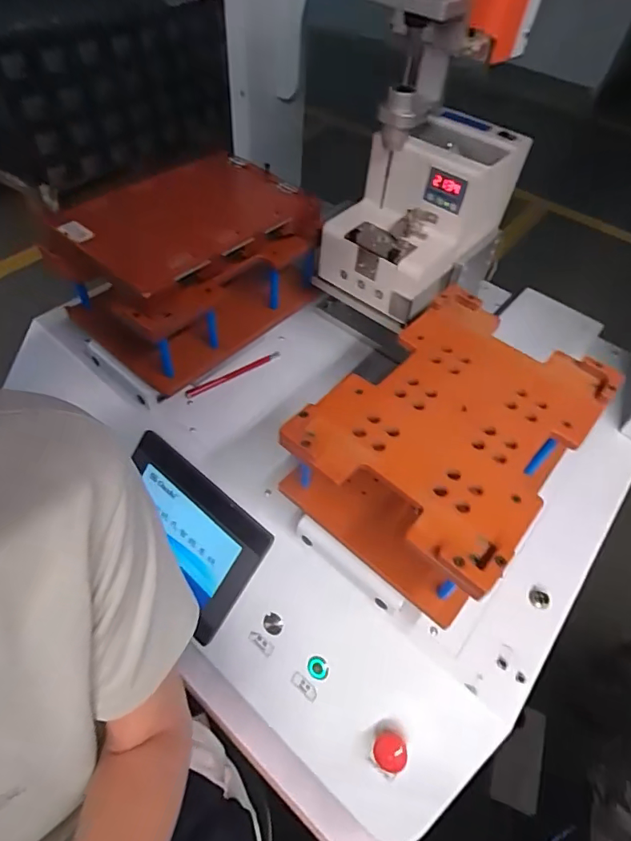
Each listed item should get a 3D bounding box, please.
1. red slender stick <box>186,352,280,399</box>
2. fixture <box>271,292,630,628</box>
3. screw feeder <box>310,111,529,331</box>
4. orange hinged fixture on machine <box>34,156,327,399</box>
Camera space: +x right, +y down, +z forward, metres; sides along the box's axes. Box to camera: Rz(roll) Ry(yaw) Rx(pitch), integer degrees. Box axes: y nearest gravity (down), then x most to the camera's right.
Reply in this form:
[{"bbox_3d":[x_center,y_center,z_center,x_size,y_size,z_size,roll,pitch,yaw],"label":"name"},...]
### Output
[{"bbox_3d":[-0.104,-0.060,0.599,0.131,0.005,0.012,-27,59,-23],"label":"red slender stick"},{"bbox_3d":[0.125,0.014,0.446,0.187,0.094,0.264,36,58,21],"label":"fixture"},{"bbox_3d":[0.124,-0.231,0.540,0.149,0.156,0.190,38,59,22],"label":"screw feeder"},{"bbox_3d":[-0.135,-0.173,0.555,0.166,0.155,0.248,40,60,23],"label":"orange hinged fixture on machine"}]

